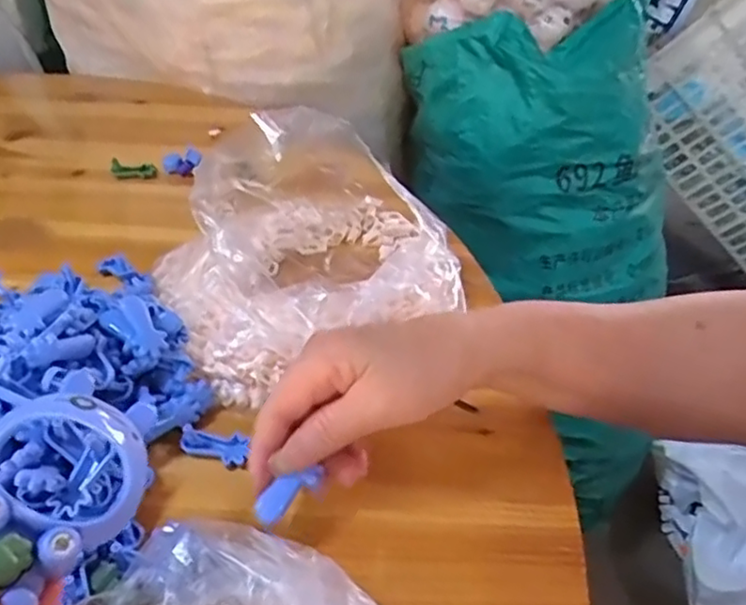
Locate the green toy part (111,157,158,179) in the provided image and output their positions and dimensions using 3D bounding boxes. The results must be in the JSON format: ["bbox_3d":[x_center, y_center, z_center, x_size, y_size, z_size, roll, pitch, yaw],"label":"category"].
[{"bbox_3d":[-0.224,-0.127,0.606,0.040,0.017,0.011,-3,39,-2],"label":"green toy part"}]

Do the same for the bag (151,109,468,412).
[{"bbox_3d":[-0.037,-0.044,0.446,0.213,0.091,0.163,-21,43,-23],"label":"bag"}]

